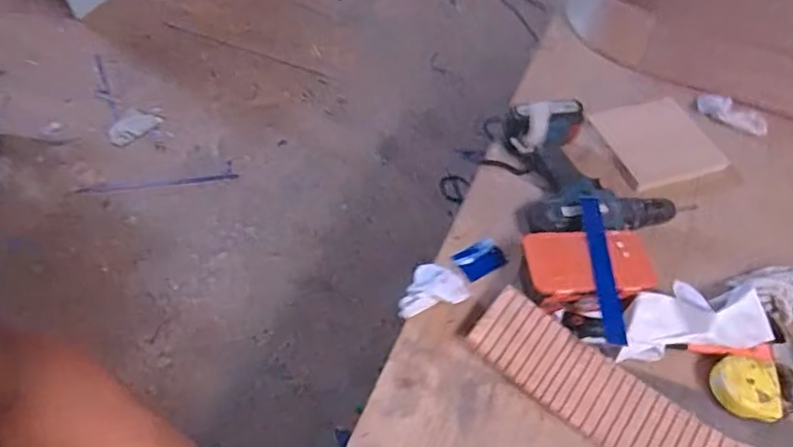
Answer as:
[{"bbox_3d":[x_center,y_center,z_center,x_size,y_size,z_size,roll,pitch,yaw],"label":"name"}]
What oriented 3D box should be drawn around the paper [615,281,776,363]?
[{"bbox_3d":[0.345,0.110,0.693,0.176,0.044,0.080,-3,53,-3],"label":"paper"}]

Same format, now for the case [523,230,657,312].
[{"bbox_3d":[0.228,0.057,0.718,0.158,0.065,0.092,-1,53,-5],"label":"case"}]

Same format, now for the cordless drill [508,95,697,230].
[{"bbox_3d":[0.261,-0.074,0.822,0.213,0.075,0.213,-8,53,-7],"label":"cordless drill"}]

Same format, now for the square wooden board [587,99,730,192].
[{"bbox_3d":[0.399,-0.127,0.914,0.163,0.024,0.152,-14,54,-10],"label":"square wooden board"}]

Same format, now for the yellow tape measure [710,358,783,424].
[{"bbox_3d":[0.386,0.181,0.656,0.067,0.026,0.066,7,53,5],"label":"yellow tape measure"}]

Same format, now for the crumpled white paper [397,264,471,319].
[{"bbox_3d":[0.045,0.079,0.728,0.089,0.033,0.063,-7,53,-6],"label":"crumpled white paper"}]

